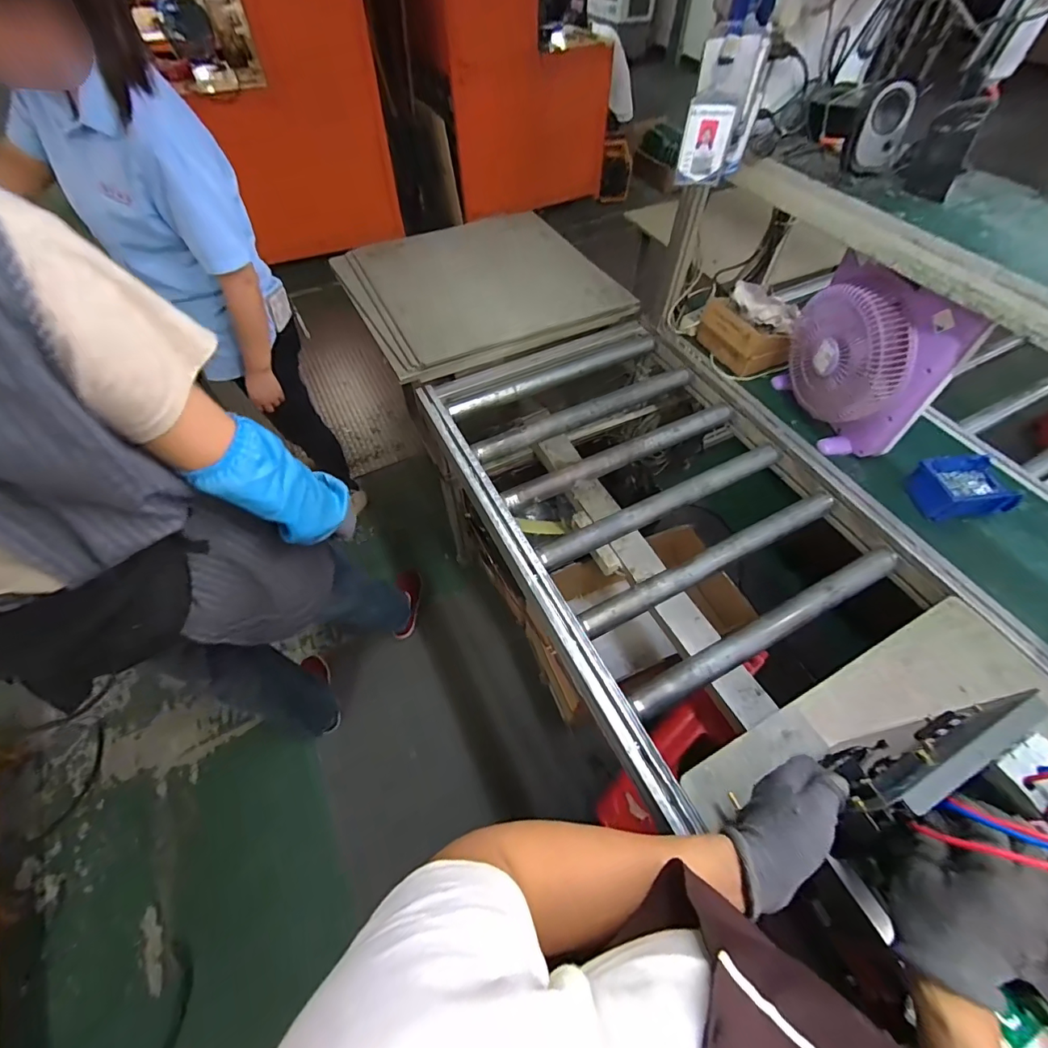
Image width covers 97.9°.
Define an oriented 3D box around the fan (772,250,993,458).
[{"bbox_3d":[0.646,-0.327,0.901,0.094,0.302,0.309,-15,57,-10],"label":"fan"}]

